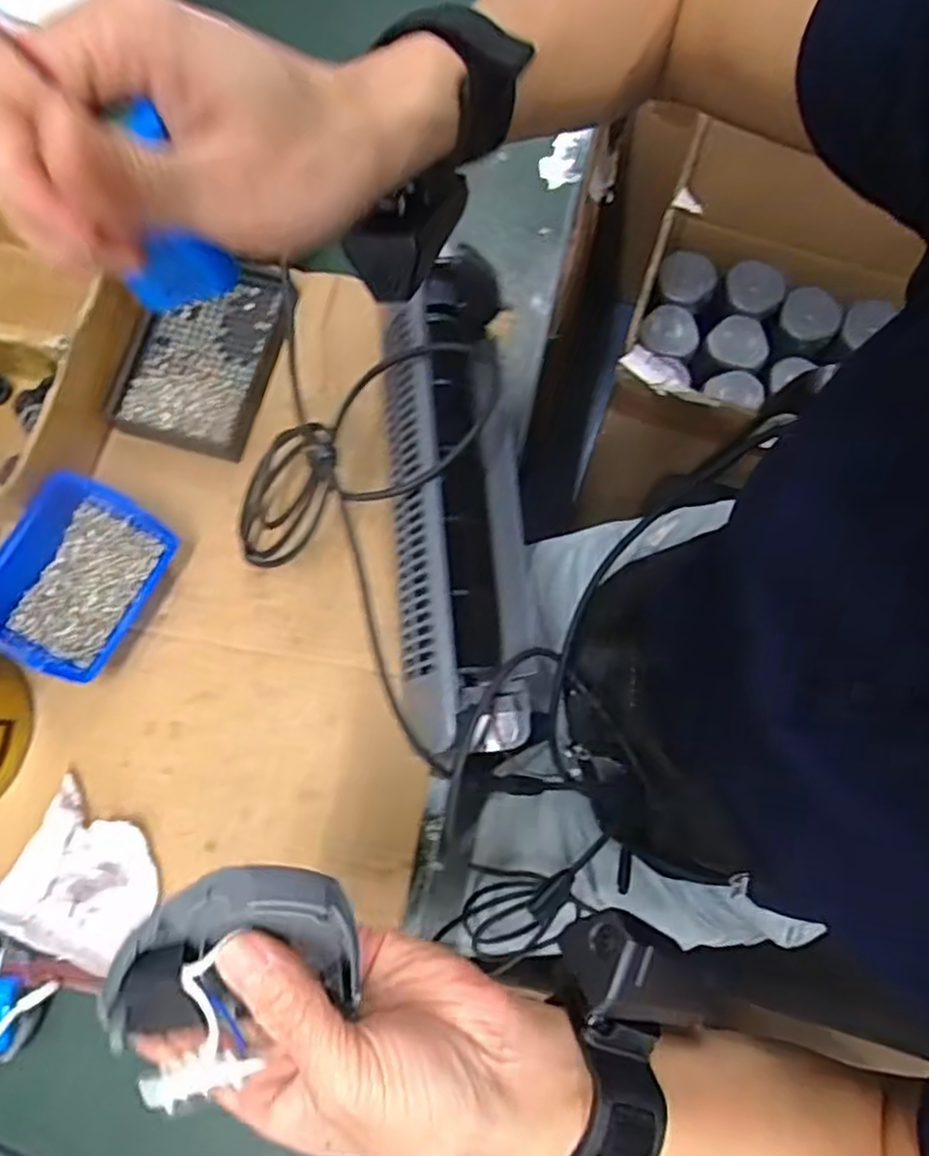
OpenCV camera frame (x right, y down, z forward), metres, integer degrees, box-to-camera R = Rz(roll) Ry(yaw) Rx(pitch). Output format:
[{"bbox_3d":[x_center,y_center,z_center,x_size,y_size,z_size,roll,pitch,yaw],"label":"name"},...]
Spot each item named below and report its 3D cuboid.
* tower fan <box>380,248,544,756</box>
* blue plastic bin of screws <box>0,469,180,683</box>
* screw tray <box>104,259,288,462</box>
[{"bbox_3d":[-0.005,-0.048,0.439,0.078,0.081,0.292,-6,76,0],"label":"tower fan"},{"bbox_3d":[-0.239,0.001,0.450,0.074,0.049,0.111,27,78,8],"label":"blue plastic bin of screws"},{"bbox_3d":[-0.177,-0.153,0.493,0.099,0.020,0.130,19,89,6],"label":"screw tray"}]

